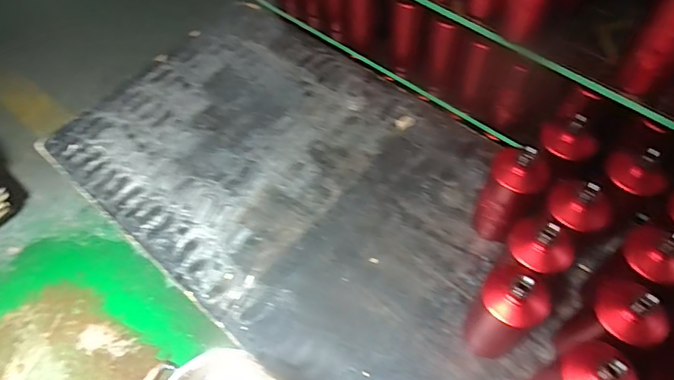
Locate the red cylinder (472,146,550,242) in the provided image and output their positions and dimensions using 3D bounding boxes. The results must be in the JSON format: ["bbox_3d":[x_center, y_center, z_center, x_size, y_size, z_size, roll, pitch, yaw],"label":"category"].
[{"bbox_3d":[0.280,0.011,0.791,0.086,0.198,0.076,24,60,17],"label":"red cylinder"}]

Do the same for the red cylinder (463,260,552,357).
[{"bbox_3d":[0.240,0.171,0.685,0.079,0.211,0.083,-1,56,1],"label":"red cylinder"}]

